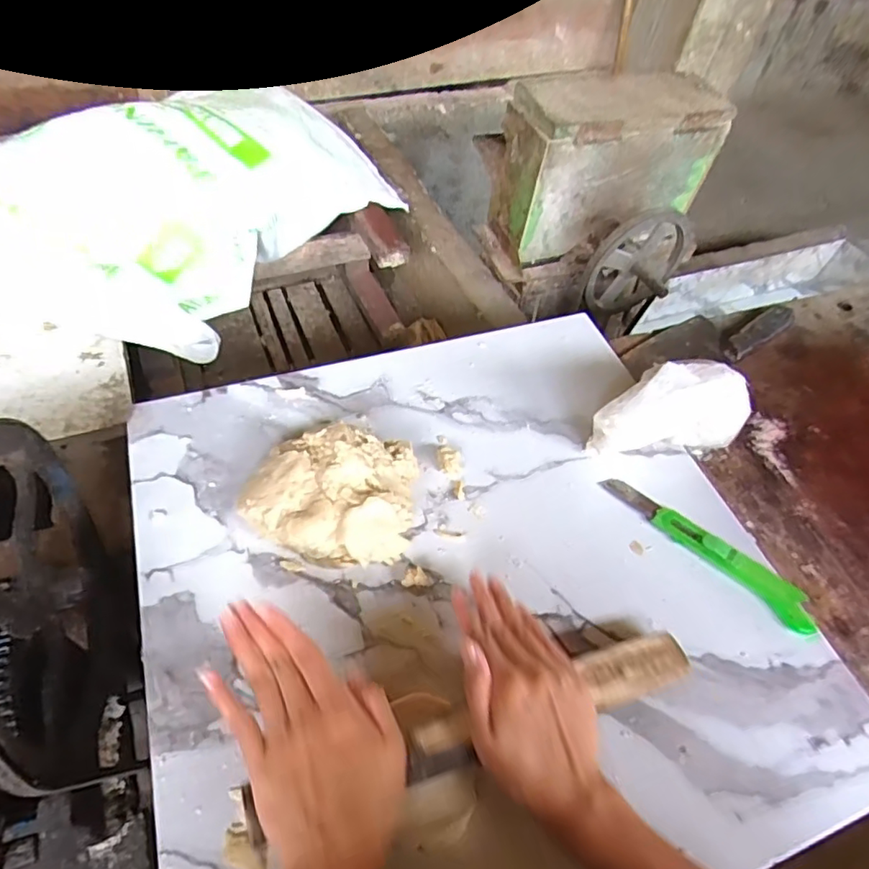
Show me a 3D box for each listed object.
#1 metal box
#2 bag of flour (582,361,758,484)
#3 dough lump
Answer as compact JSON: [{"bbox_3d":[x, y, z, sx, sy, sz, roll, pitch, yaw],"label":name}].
[{"bbox_3d":[0.285,-0.457,0.972,0.346,0.226,0.155,-18,58,-21],"label":"metal box"},{"bbox_3d":[0.225,-0.028,0.516,0.160,0.115,0.053,-11,56,-12],"label":"bag of flour"},{"bbox_3d":[-0.083,0.047,0.457,0.132,0.074,0.102,4,54,-2],"label":"dough lump"}]

